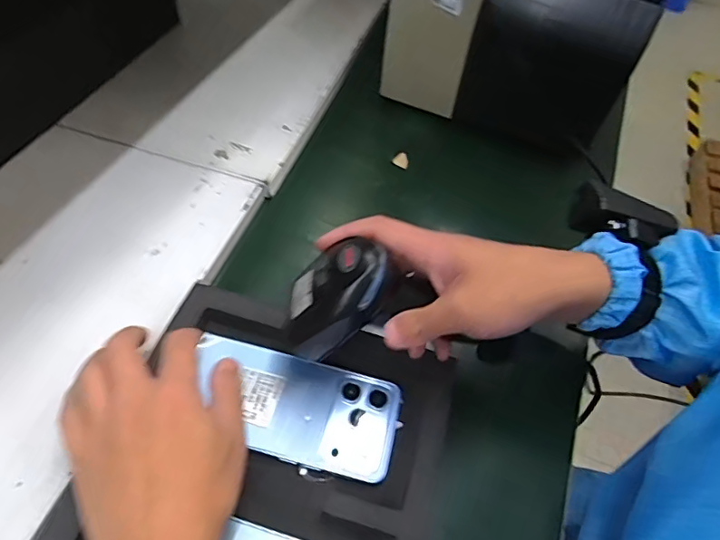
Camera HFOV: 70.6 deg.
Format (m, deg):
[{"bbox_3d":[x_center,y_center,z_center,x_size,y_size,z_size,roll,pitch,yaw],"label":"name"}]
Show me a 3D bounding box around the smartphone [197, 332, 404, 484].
[{"bbox_3d":[-0.050,0.100,0.375,0.156,0.011,0.077,14,54,5],"label":"smartphone"}]

